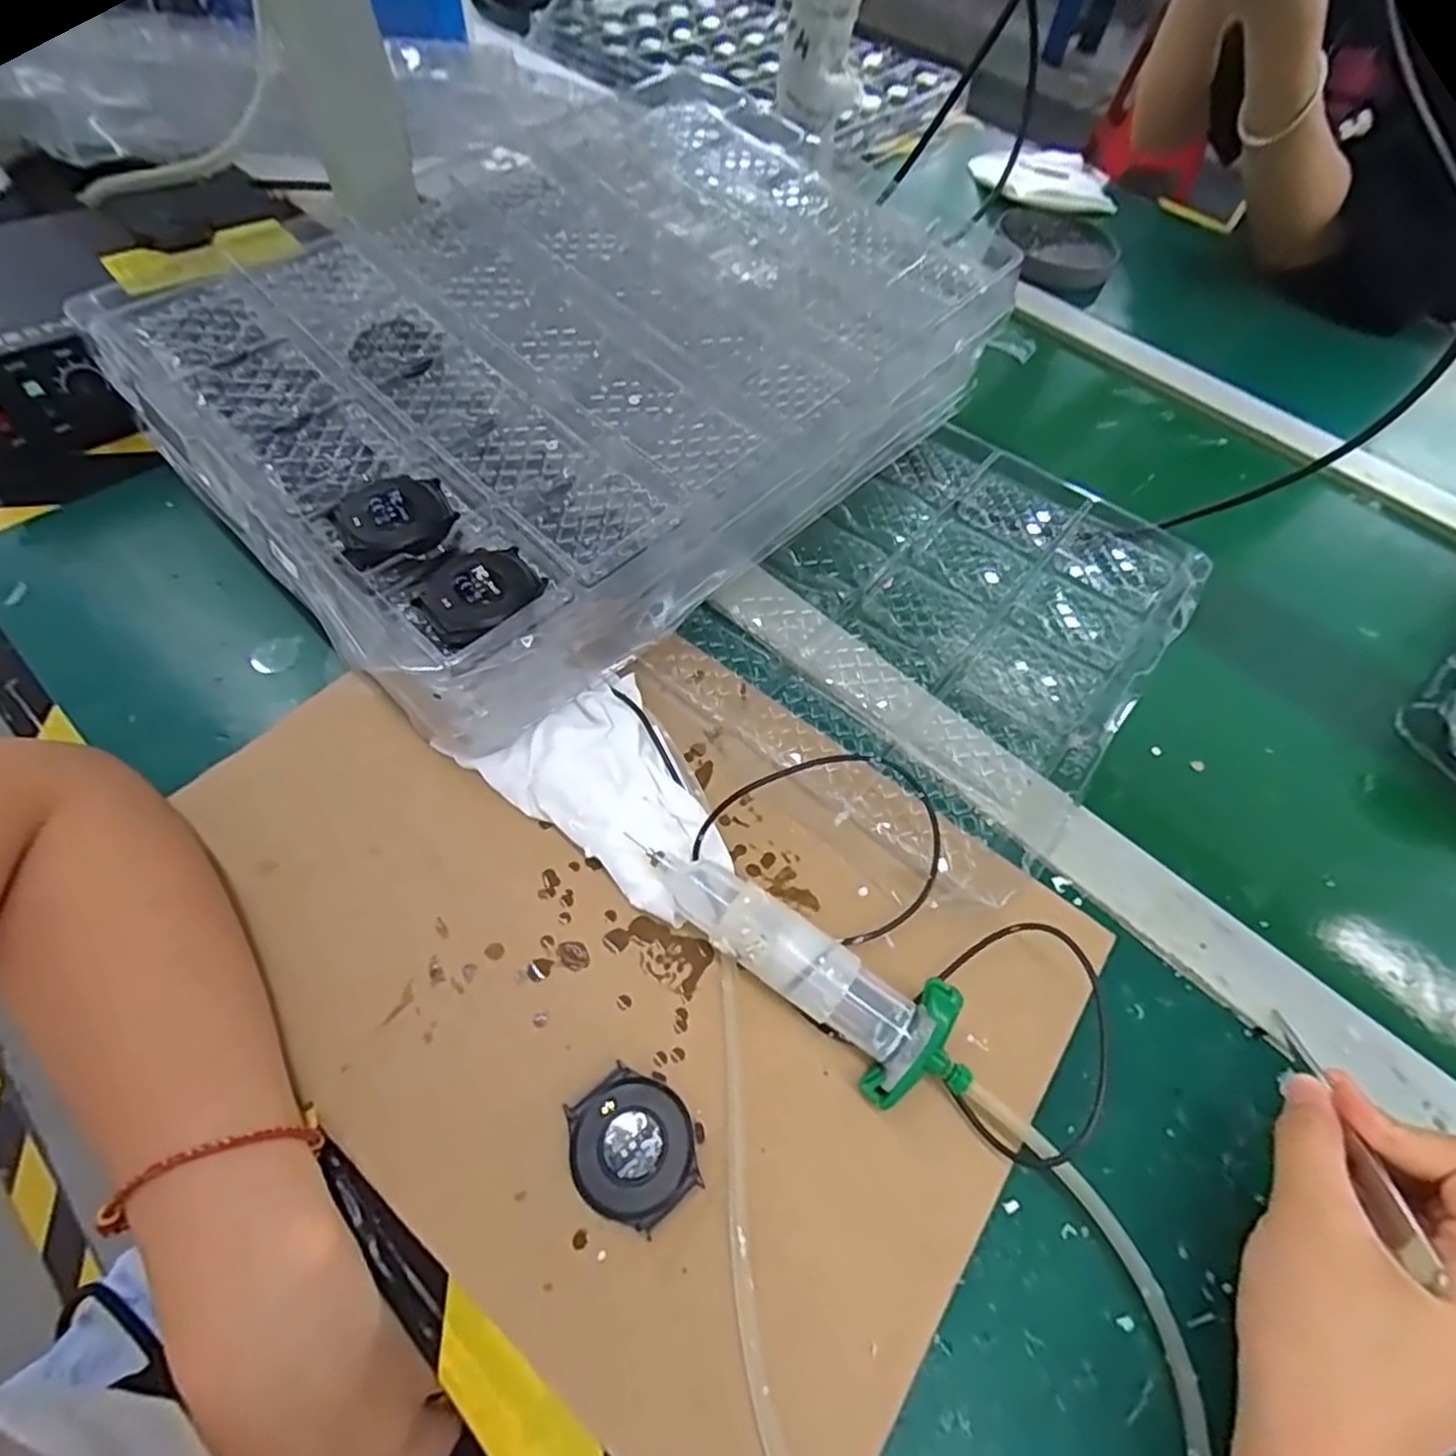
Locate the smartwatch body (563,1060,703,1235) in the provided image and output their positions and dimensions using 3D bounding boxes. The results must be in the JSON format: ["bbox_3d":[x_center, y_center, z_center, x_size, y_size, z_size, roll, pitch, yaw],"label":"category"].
[{"bbox_3d":[-0.034,0.152,0.256,0.042,0.012,0.048,-33,66,-22],"label":"smartwatch body"}]

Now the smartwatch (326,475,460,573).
[{"bbox_3d":[-0.149,-0.093,0.315,0.049,0.009,0.047,-25,63,-19],"label":"smartwatch"}]

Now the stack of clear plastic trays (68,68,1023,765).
[{"bbox_3d":[-0.076,-0.216,0.433,0.314,0.101,0.443,41,63,19],"label":"stack of clear plastic trays"}]

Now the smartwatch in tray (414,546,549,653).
[{"bbox_3d":[-0.106,-0.057,0.303,0.048,0.016,0.047,-37,68,-24],"label":"smartwatch in tray"}]

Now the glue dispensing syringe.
[{"bbox_3d":[0.031,0.092,0.285,0.146,0.037,0.045,38,63,17],"label":"glue dispensing syringe"}]

